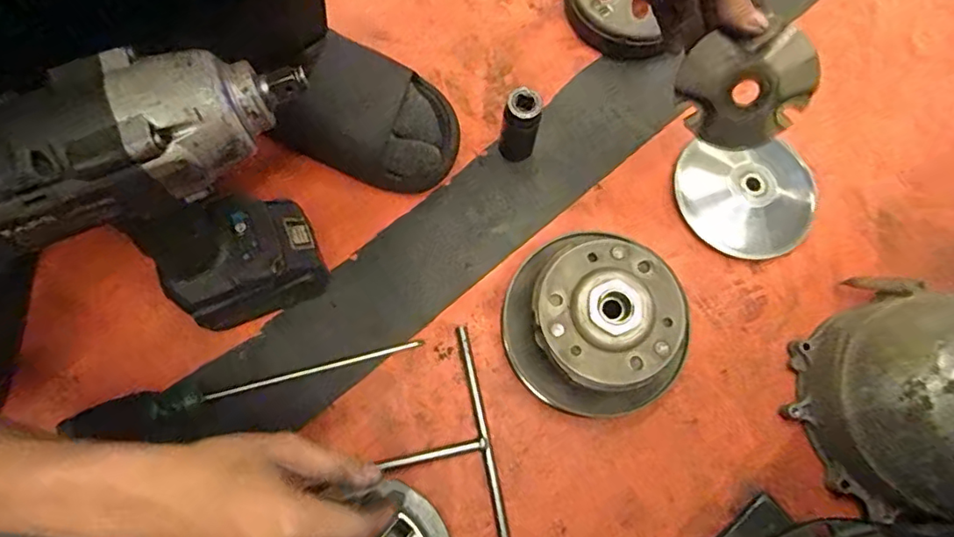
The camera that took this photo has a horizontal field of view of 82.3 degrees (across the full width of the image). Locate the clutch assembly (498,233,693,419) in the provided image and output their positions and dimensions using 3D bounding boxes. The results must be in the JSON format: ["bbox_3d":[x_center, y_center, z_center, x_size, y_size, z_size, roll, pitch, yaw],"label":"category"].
[{"bbox_3d":[0.097,0.043,0.448,0.140,0.090,0.150,0,74,-1],"label":"clutch assembly"}]

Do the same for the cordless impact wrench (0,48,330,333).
[{"bbox_3d":[-0.179,-0.030,0.369,0.168,0.263,0.068,-21,76,-7],"label":"cordless impact wrench"}]

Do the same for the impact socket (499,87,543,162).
[{"bbox_3d":[0.040,-0.129,0.500,0.032,0.080,0.029,14,74,3],"label":"impact socket"}]

